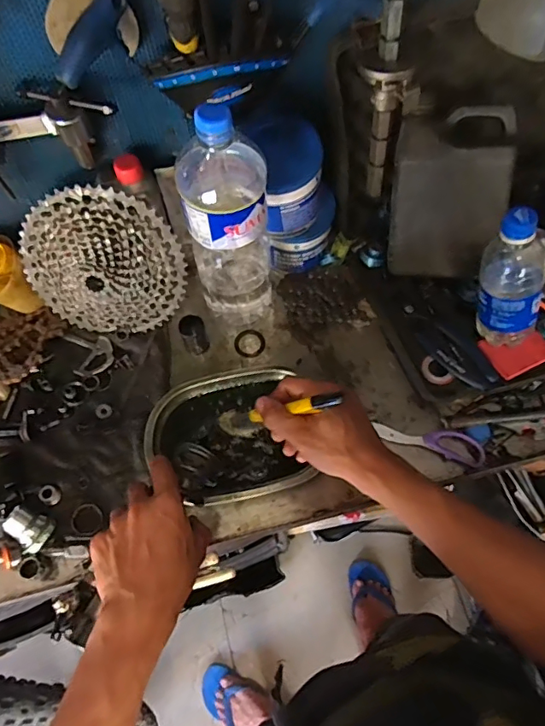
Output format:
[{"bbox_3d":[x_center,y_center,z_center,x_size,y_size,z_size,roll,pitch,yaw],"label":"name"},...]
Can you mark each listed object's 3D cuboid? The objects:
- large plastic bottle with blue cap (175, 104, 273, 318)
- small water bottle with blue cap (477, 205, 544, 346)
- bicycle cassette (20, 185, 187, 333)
[{"bbox_3d":[-0.047,-0.153,0.572,0.084,0.314,0.105,-2,67,0],"label":"large plastic bottle with blue cap"},{"bbox_3d":[0.258,-0.092,0.549,0.063,0.171,0.063,-26,41,-9],"label":"small water bottle with blue cap"},{"bbox_3d":[-0.207,-0.109,0.614,0.195,0.189,0.046,2,36,-1],"label":"bicycle cassette"}]

